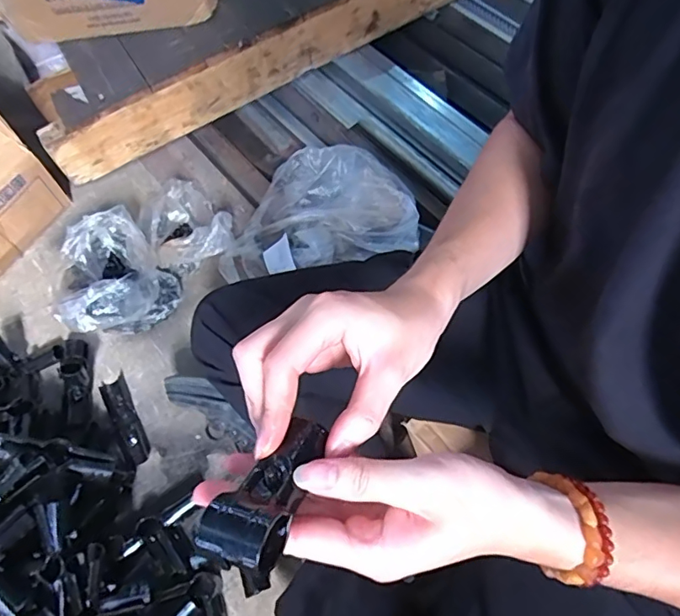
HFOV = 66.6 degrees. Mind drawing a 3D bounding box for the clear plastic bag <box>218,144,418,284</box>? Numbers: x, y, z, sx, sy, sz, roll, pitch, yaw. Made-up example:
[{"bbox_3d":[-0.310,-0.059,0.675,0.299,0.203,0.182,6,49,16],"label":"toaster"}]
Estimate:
[{"bbox_3d":[-0.032,-0.131,0.761,0.276,0.109,0.175,2,63,4],"label":"clear plastic bag"}]

